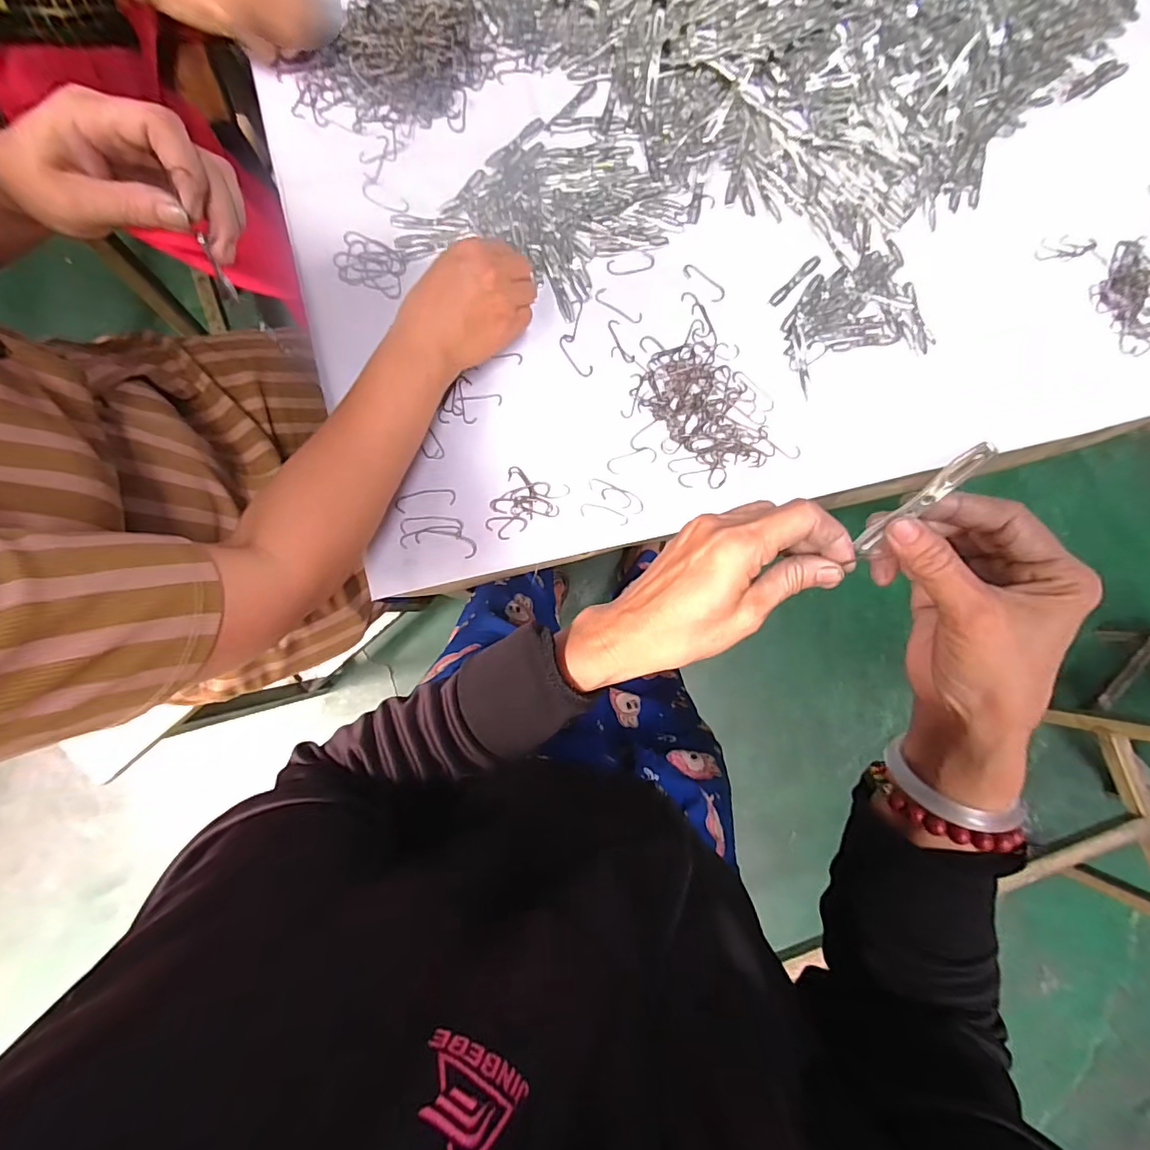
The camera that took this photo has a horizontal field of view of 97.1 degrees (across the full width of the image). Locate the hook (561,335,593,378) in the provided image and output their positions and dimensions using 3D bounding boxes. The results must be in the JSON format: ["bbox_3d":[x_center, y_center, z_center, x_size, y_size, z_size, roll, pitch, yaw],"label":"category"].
[{"bbox_3d":[0.001,-0.194,0.449,0.014,0.004,0.043,-30,88,-6],"label":"hook"}]

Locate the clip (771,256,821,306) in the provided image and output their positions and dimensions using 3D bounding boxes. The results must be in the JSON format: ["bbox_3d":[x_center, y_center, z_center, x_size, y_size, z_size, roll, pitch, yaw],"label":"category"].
[{"bbox_3d":[0.206,-0.274,0.472,0.010,0.004,0.066,45,84,0],"label":"clip"}]

